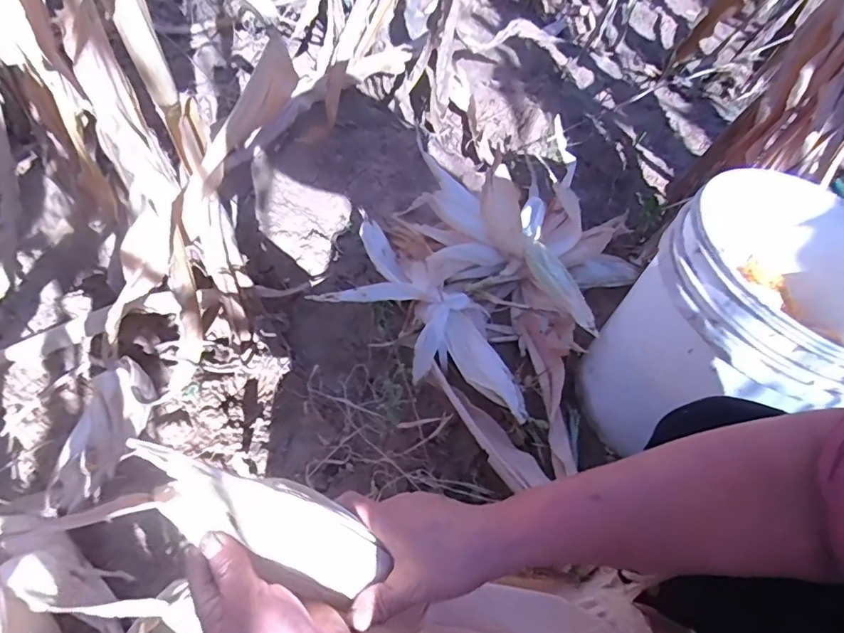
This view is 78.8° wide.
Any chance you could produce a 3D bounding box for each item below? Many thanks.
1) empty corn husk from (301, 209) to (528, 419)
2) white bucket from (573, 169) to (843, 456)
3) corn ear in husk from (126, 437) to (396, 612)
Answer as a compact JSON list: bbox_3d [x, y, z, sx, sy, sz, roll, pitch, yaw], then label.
[{"bbox_3d":[0.014,0.002,0.861,0.418,0.079,0.169,34,62,20],"label":"empty corn husk"},{"bbox_3d":[0.442,0.021,0.709,0.327,0.336,0.288,-36,64,-22],"label":"white bucket"},{"bbox_3d":[-0.099,0.131,0.331,0.181,0.043,0.051,39,55,-22],"label":"corn ear in husk"}]

